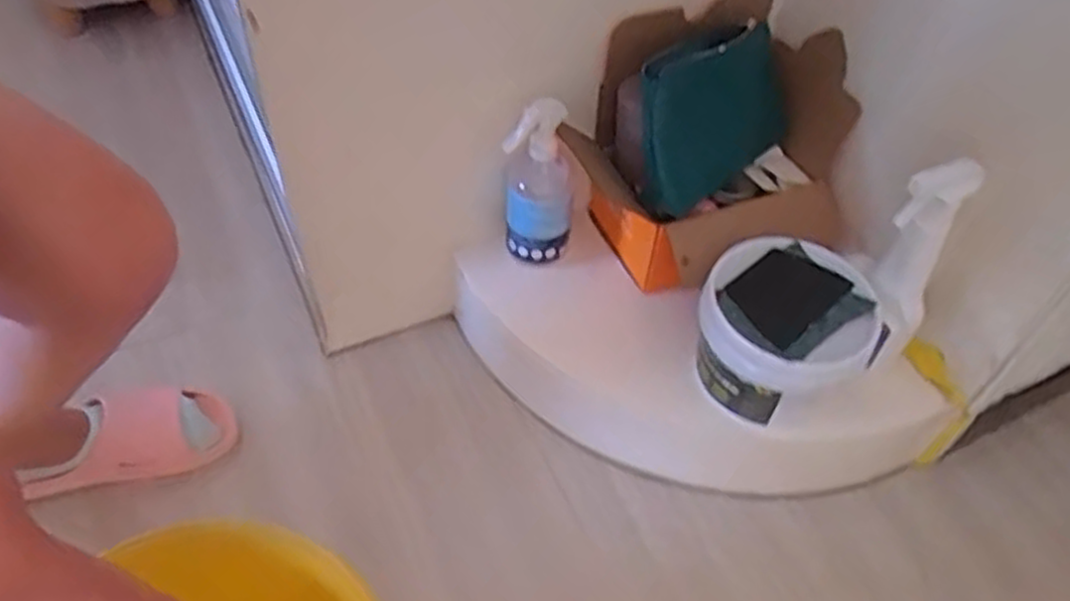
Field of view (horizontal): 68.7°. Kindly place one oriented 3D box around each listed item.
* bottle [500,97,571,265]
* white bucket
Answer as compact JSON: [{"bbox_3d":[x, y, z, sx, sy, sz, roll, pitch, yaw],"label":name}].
[{"bbox_3d":[0.005,-0.126,0.852,0.073,0.202,0.077,8,51,3],"label":"bottle"},{"bbox_3d":[0.241,0.032,0.776,0.154,0.121,0.152,2,51,-2],"label":"white bucket"}]

